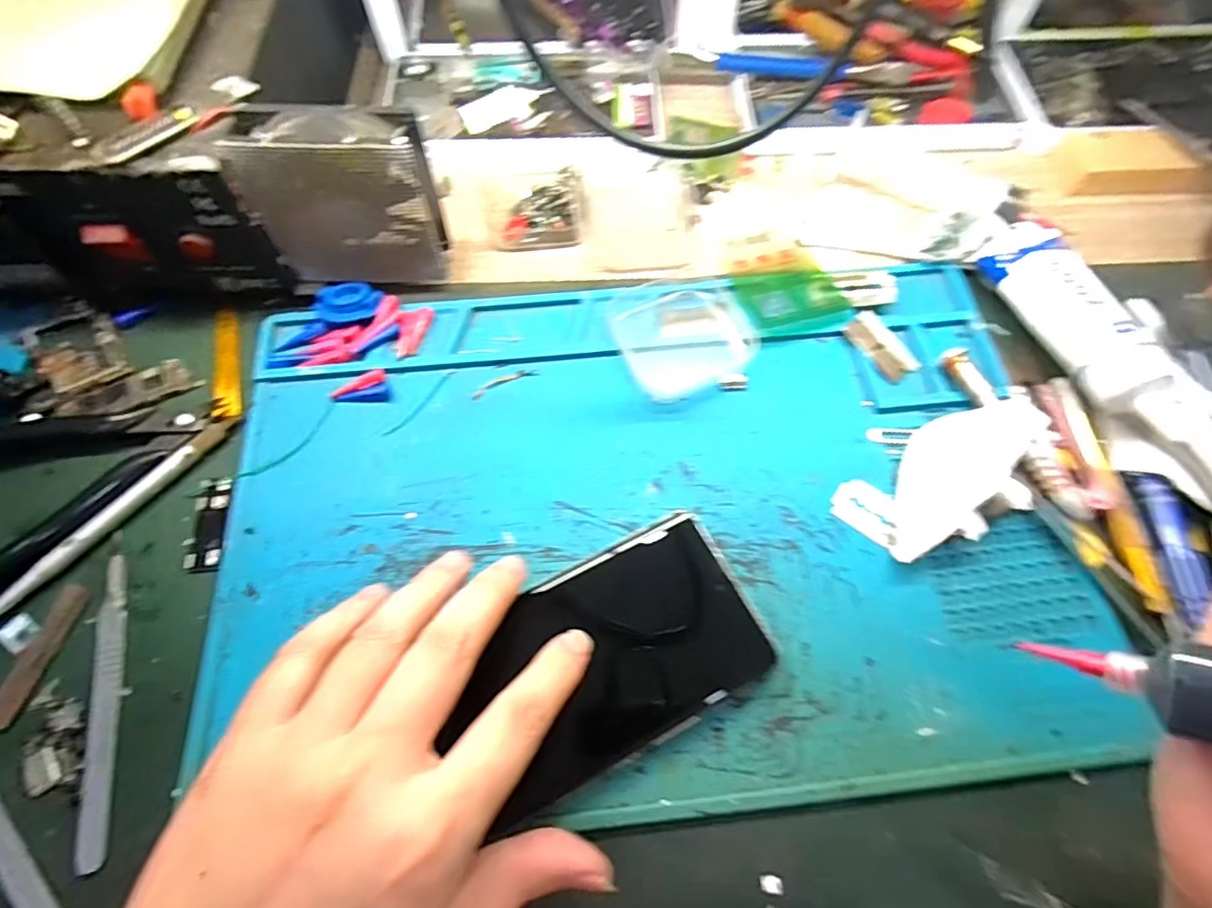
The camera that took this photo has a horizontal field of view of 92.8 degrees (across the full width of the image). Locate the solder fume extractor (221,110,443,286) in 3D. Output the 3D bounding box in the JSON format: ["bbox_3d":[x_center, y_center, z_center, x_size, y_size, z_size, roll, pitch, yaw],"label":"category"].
[{"bbox_3d":[-0.123,-0.121,0.282,0.080,0.087,0.030,-4,66,-2],"label":"solder fume extractor"}]

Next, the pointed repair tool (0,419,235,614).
[{"bbox_3d":[-0.223,0.029,0.257,0.013,0.007,0.126,39,72,16],"label":"pointed repair tool"}]

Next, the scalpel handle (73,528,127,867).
[{"bbox_3d":[-0.200,0.094,0.232,0.012,0.005,0.125,-13,67,-6],"label":"scalpel handle"}]

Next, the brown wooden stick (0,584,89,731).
[{"bbox_3d":[-0.232,0.082,0.236,0.011,0.006,0.056,12,67,5],"label":"brown wooden stick"}]

